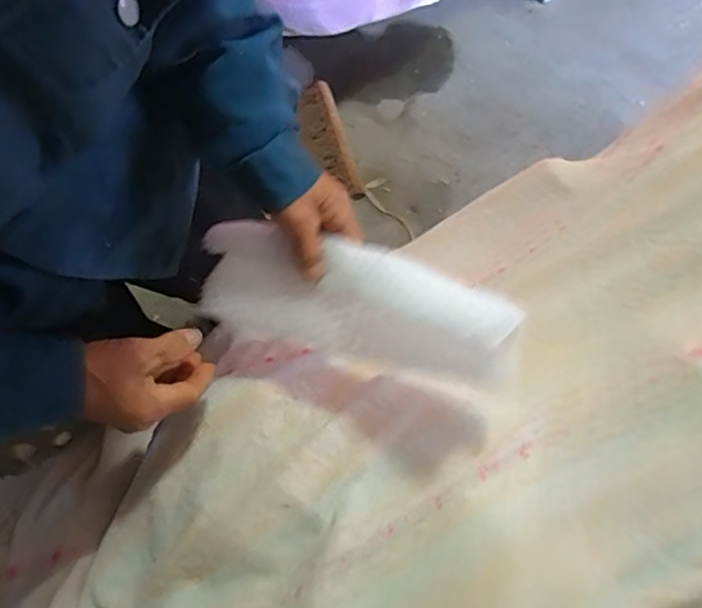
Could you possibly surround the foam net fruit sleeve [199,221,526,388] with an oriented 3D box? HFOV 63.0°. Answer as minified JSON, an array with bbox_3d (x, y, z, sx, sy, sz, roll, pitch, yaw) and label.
[{"bbox_3d":[-0.008,0.004,0.496,0.294,0.103,0.041,17,29,28],"label":"foam net fruit sleeve"}]

